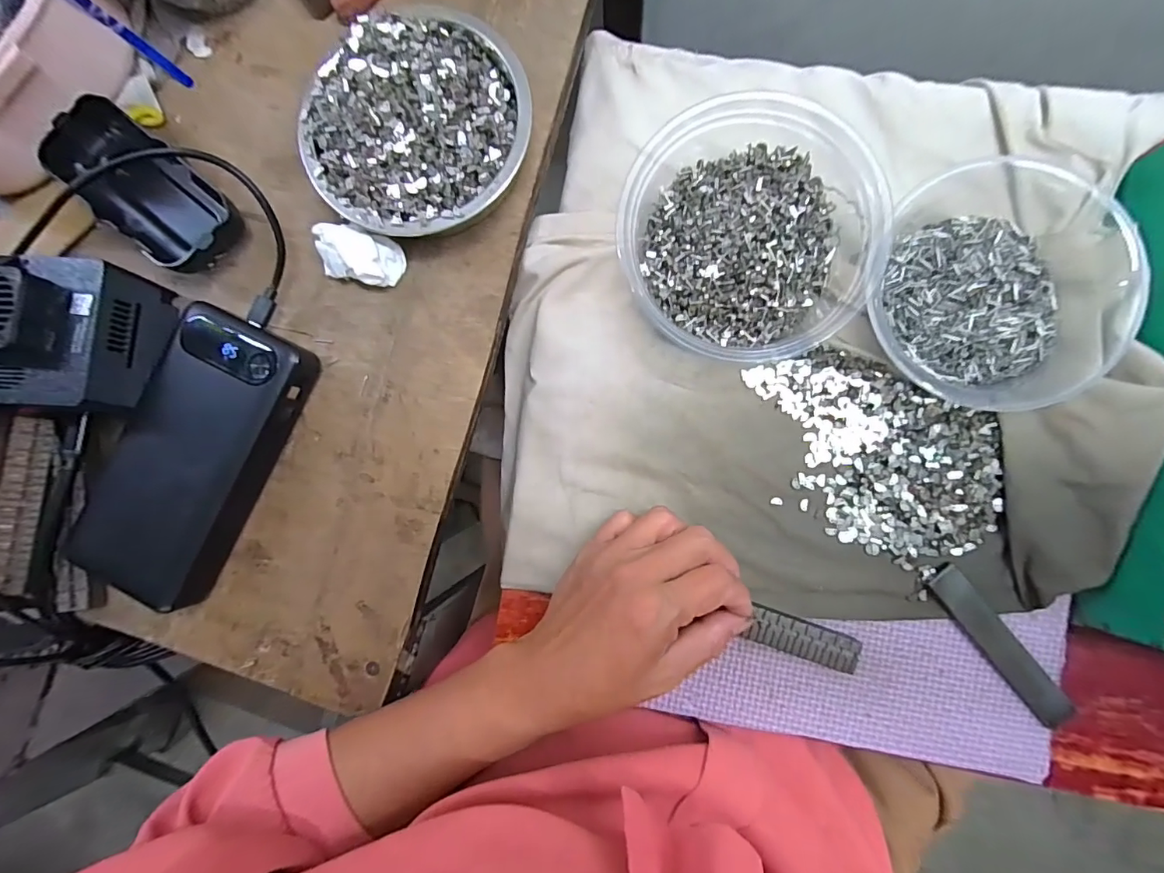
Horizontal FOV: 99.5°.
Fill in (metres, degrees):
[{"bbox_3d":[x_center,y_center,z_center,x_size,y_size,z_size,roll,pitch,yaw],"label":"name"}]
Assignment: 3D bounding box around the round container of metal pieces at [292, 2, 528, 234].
[{"bbox_3d":[-0.087,-0.166,0.269,0.117,0.030,0.117,0,88,1],"label":"round container of metal pieces"}]

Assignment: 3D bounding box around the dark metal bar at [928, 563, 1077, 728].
[{"bbox_3d":[0.223,0.111,0.264,0.019,0.011,0.094,-38,84,1],"label":"dark metal bar"}]

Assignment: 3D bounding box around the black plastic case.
[{"bbox_3d":[-0.243,-0.137,0.277,0.111,0.025,0.050,39,90,2],"label":"black plastic case"}]

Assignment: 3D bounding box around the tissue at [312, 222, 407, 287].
[{"bbox_3d":[-0.123,-0.099,0.272,0.043,0.021,0.026,14,89,2],"label":"tissue"}]

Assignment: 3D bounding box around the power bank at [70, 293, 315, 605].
[{"bbox_3d":[-0.212,0.011,0.266,0.073,0.026,0.156,28,89,2],"label":"power bank"}]

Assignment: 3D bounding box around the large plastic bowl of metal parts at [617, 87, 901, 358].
[{"bbox_3d":[0.096,-0.118,0.273,0.141,0.048,0.150,0,88,1],"label":"large plastic bowl of metal parts"}]

